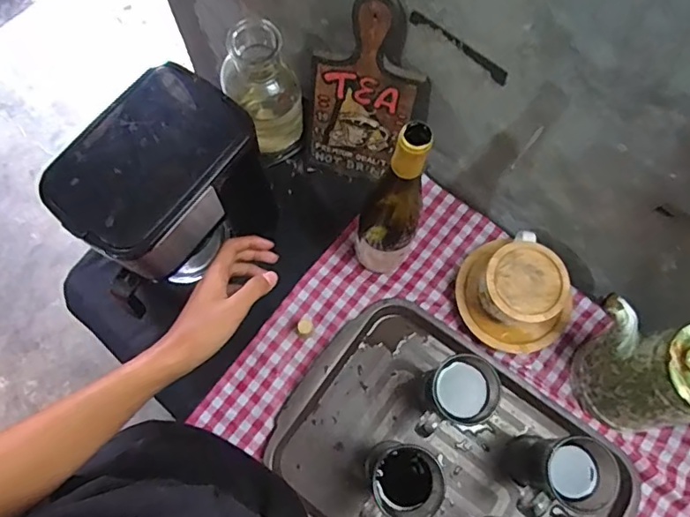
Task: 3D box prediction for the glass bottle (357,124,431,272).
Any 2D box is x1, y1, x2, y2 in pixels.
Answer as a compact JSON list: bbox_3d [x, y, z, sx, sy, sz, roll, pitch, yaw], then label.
[{"bbox_3d":[0.056,-0.059,0.605,0.068,0.329,0.068,0,73,-2],"label":"glass bottle"}]

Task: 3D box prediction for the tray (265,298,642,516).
[{"bbox_3d":[0.133,0.271,0.665,0.425,0.021,0.288,37,76,9],"label":"tray"}]

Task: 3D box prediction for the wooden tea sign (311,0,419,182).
[{"bbox_3d":[0.023,-0.204,0.673,0.127,0.274,0.010,15,57,2],"label":"wooden tea sign"}]

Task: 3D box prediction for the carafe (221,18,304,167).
[{"bbox_3d":[-0.107,-0.227,0.719,0.083,0.198,0.094,-35,77,-11],"label":"carafe"}]

